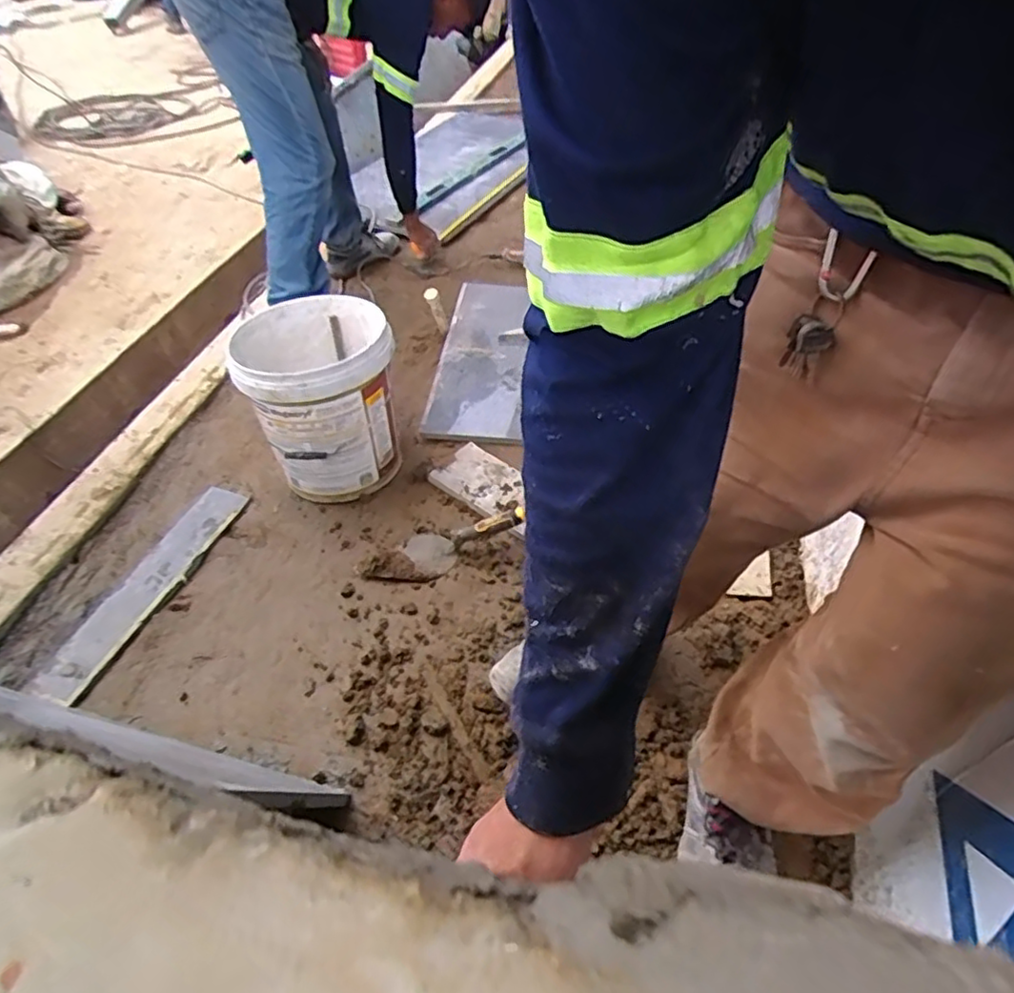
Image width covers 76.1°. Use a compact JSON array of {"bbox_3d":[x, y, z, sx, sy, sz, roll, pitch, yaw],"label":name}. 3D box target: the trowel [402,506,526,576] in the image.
[{"bbox_3d":[-0.088,0.077,1.203,0.236,0.088,0.093,-8,48,0],"label":"trowel"}]

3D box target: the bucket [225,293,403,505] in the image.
[{"bbox_3d":[-0.364,-0.194,1.318,0.280,0.318,0.280,-1,47,1],"label":"bucket"}]

